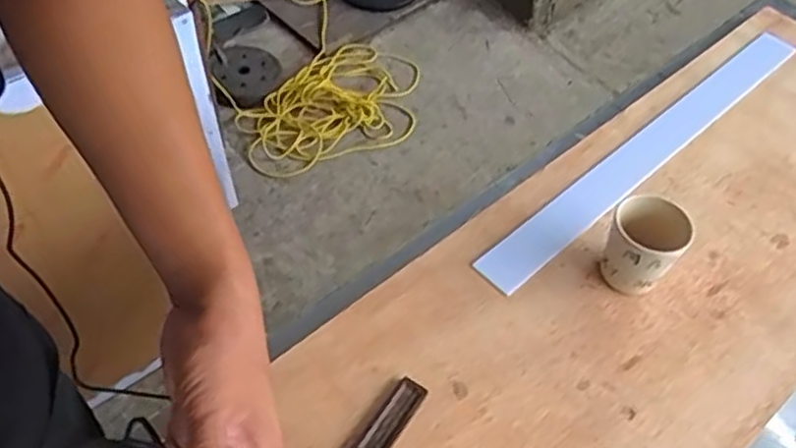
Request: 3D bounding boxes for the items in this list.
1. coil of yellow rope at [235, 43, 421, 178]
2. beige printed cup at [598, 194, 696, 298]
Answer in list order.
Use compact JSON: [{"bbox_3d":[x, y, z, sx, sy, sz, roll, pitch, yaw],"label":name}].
[{"bbox_3d":[-0.161,-0.323,1.952,0.375,0.036,0.566,39,58,22],"label":"coil of yellow rope"},{"bbox_3d":[0.240,0.025,0.711,0.070,0.091,0.068,3,52,-4],"label":"beige printed cup"}]

